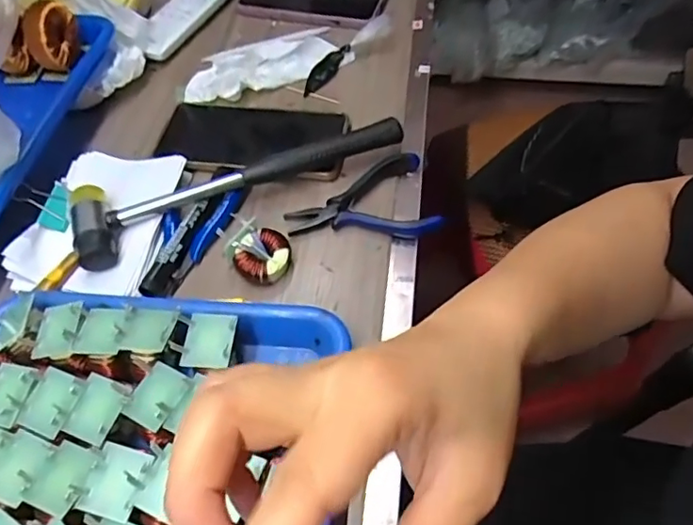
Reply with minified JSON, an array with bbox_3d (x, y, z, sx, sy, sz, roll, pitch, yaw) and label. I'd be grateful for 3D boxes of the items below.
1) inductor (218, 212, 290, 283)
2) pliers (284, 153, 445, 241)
[{"bbox_3d":[-0.067,-0.010,0.412,0.050,0.024,0.037,16,57,14],"label":"inductor"},{"bbox_3d":[0.010,-0.047,0.443,0.113,0.025,0.080,-11,55,-5],"label":"pliers"}]

